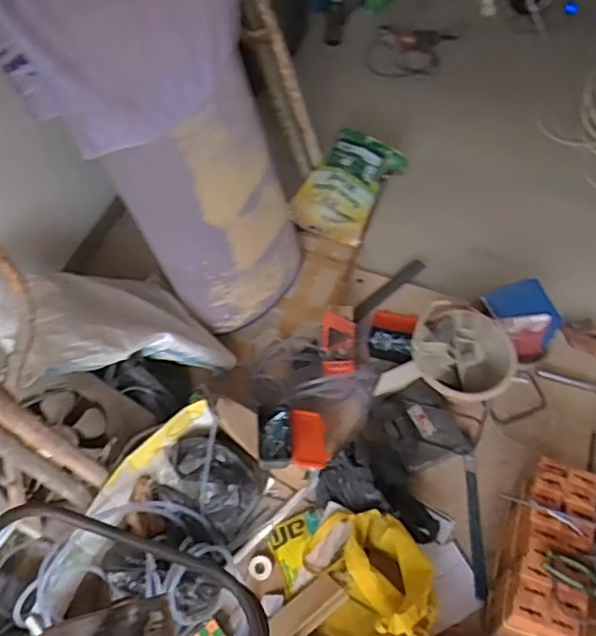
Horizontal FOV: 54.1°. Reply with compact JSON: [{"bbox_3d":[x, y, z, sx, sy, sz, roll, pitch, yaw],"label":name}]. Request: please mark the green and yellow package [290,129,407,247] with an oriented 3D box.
[{"bbox_3d":[0.160,-0.439,1.913,0.266,0.145,0.347,26,61,15],"label":"green and yellow package"}]

